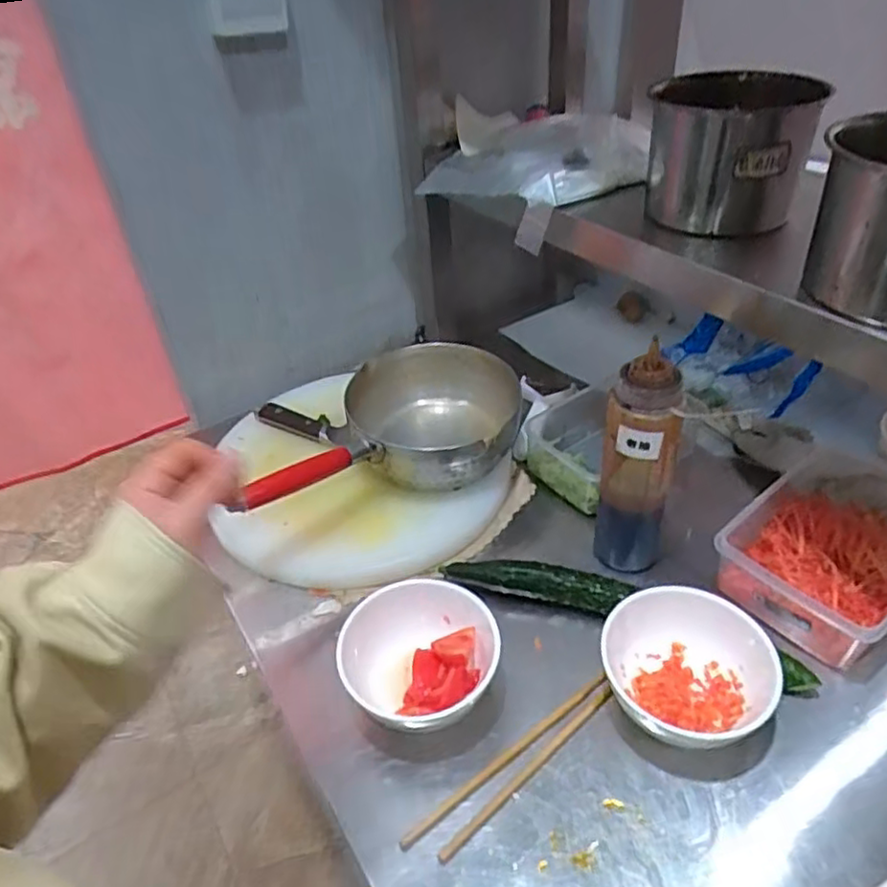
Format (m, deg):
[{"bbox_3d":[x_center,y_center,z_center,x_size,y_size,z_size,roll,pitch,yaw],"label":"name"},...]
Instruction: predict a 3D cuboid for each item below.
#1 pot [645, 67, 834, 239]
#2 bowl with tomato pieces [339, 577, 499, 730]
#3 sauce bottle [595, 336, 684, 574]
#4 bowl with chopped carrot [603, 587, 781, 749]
[{"bbox_3d":[0.269,-0.276,0.646,0.133,0.117,0.143,10,40,17],"label":"pot"},{"bbox_3d":[-0.018,0.190,0.589,0.137,0.065,0.127,-2,38,2],"label":"bowl with tomato pieces"},{"bbox_3d":[0.189,0.028,0.651,0.078,0.249,0.060,9,39,15],"label":"sauce bottle"},{"bbox_3d":[0.204,0.199,0.572,0.131,0.081,0.128,-2,38,2],"label":"bowl with chopped carrot"}]

